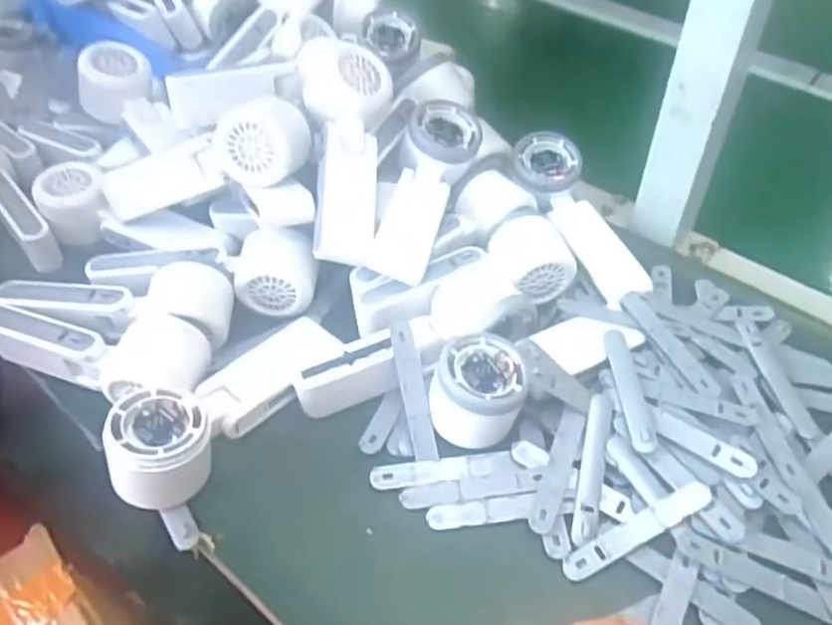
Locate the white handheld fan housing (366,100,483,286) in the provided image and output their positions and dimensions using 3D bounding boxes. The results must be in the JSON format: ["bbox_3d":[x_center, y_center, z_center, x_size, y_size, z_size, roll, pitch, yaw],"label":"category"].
[{"bbox_3d":[0.004,-0.093,0.531,0.061,0.041,0.165,13,65,11],"label":"white handheld fan housing"}]

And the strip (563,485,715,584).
[{"bbox_3d":[0.129,0.127,0.407,0.096,0.004,0.017,-28,52,-6],"label":"strip"}]

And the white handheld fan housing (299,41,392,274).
[{"bbox_3d":[-0.052,-0.116,0.524,0.063,0.052,0.169,0,79,0],"label":"white handheld fan housing"}]

